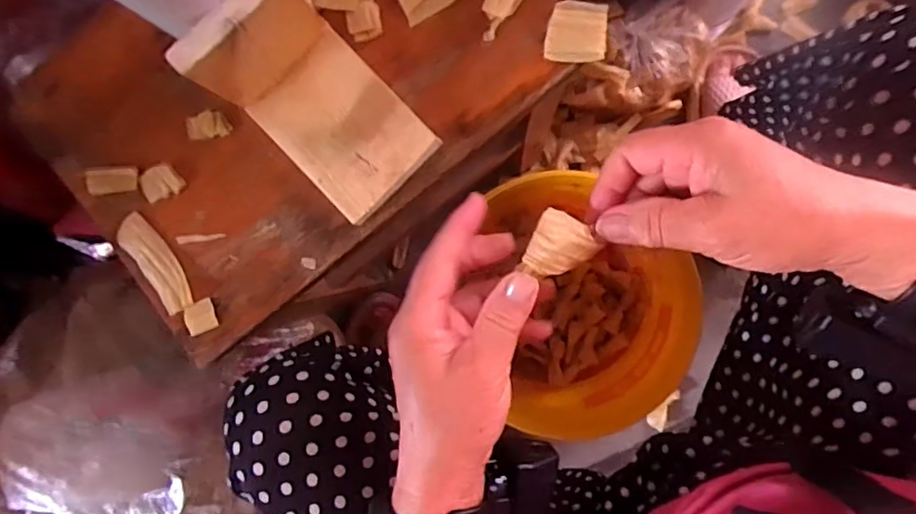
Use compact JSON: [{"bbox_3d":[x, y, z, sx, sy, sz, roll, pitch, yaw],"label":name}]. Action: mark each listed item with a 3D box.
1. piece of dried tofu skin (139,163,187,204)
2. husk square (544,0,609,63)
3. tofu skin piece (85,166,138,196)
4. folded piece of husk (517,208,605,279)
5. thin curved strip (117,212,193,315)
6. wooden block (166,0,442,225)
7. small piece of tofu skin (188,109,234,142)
[{"bbox_3d":[-0.204,-0.050,0.394,0.029,0.010,0.021,-18,88,7],"label":"piece of dried tofu skin"},{"bbox_3d":[0.074,-0.141,0.361,0.036,0.005,0.037,6,91,8],"label":"husk square"},{"bbox_3d":[-0.241,-0.053,0.399,0.039,0.008,0.019,-3,90,8],"label":"tofu skin piece"},{"bbox_3d":[0.052,-0.004,0.294,0.031,0.010,0.034,32,94,6],"label":"folded piece of husk"},{"bbox_3d":[-0.206,0.005,0.394,0.022,0.009,0.072,-37,86,6],"label":"thin curved strip"},{"bbox_3d":[-0.085,-0.089,0.343,0.079,0.076,0.129,-43,85,6],"label":"wooden block"},{"bbox_3d":[-0.168,-0.089,0.389,0.030,0.005,0.018,-6,90,8],"label":"small piece of tofu skin"}]

